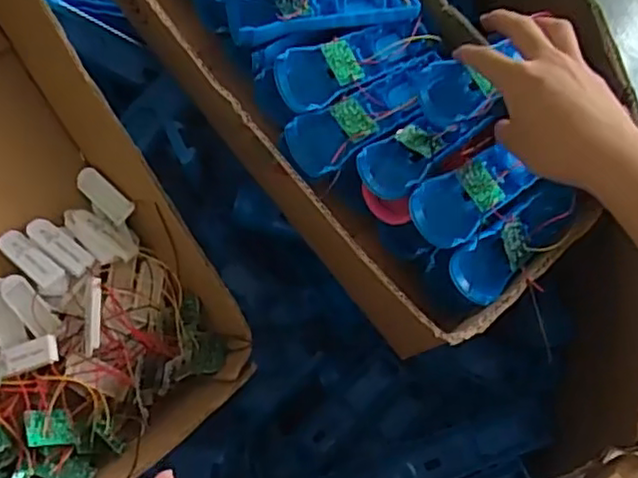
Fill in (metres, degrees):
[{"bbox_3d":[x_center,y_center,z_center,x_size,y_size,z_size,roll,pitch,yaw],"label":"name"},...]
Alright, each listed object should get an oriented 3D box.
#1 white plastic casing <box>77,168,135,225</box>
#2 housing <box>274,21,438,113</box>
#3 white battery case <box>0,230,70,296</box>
[{"bbox_3d":[-0.175,-0.036,0.551,0.054,0.013,0.023,38,96,12],"label":"white plastic casing"},{"bbox_3d":[0.036,-0.152,0.559,0.152,0.027,0.050,-29,93,-18],"label":"housing"},{"bbox_3d":[-0.224,0.018,0.527,0.065,0.012,0.023,39,67,16],"label":"white battery case"}]

